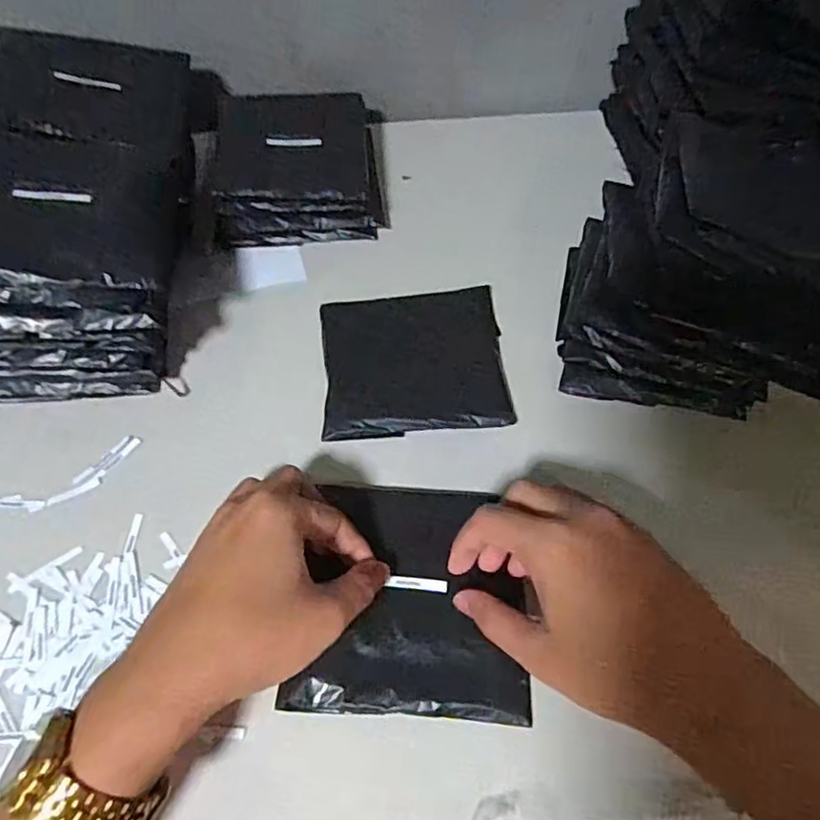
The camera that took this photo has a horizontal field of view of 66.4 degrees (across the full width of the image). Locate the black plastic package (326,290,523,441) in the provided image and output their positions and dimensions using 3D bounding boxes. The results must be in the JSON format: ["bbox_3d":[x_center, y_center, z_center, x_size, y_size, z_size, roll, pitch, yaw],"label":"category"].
[{"bbox_3d":[0.003,-0.038,0.460,0.129,0.011,0.129,-5,57,-1],"label":"black plastic package"}]

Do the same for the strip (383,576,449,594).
[{"bbox_3d":[0.005,0.100,0.361,0.034,0.004,0.007,7,57,-2],"label":"strip"}]

